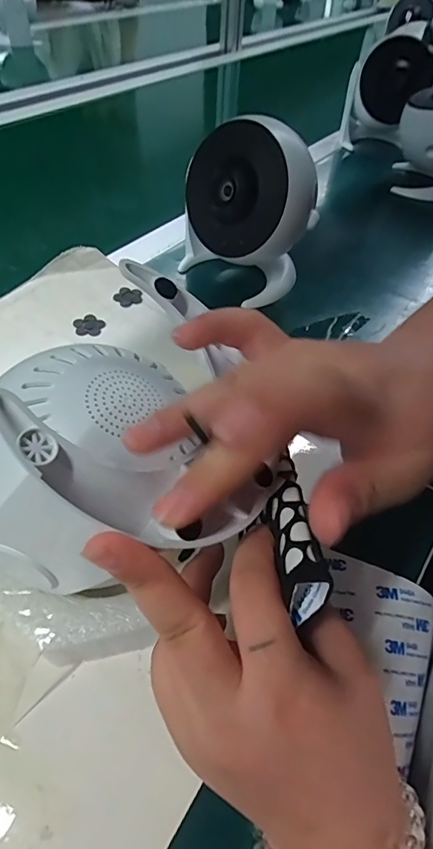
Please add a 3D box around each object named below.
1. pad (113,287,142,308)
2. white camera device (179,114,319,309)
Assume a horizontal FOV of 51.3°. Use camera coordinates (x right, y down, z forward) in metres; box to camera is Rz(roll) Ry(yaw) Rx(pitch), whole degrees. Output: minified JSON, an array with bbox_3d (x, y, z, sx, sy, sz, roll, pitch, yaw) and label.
[{"bbox_3d":[-0.083,-0.119,0.422,0.025,0.004,0.022,-18,63,-10],"label":"pad"},{"bbox_3d":[0.030,-0.197,0.413,0.090,0.132,0.114,-35,59,-28],"label":"white camera device"}]

